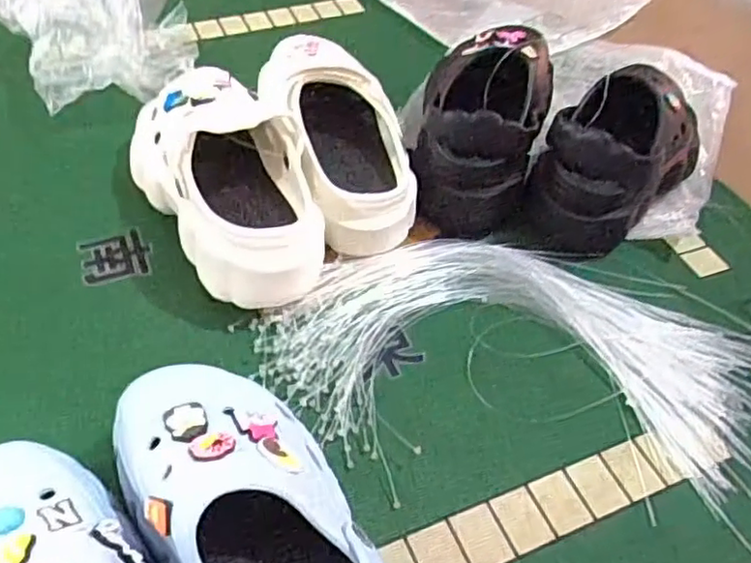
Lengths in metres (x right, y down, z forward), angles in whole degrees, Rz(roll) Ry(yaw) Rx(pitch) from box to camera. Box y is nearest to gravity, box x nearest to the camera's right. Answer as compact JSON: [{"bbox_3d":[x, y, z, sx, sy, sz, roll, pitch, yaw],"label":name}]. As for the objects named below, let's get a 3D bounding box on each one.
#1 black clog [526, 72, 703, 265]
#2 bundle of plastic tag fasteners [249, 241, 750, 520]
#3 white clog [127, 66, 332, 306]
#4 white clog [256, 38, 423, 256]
[{"bbox_3d":[0.229,-0.123,0.623,0.105,0.101,0.240,36,56,24],"label":"black clog"},{"bbox_3d":[0.118,0.052,0.526,0.406,0.018,0.193,10,49,4],"label":"bundle of plastic tag fasteners"},{"bbox_3d":[-0.128,-0.088,0.562,0.117,0.104,0.244,-23,56,-25],"label":"white clog"},{"bbox_3d":[-0.037,-0.136,0.606,0.112,0.094,0.241,-9,51,-13],"label":"white clog"}]

